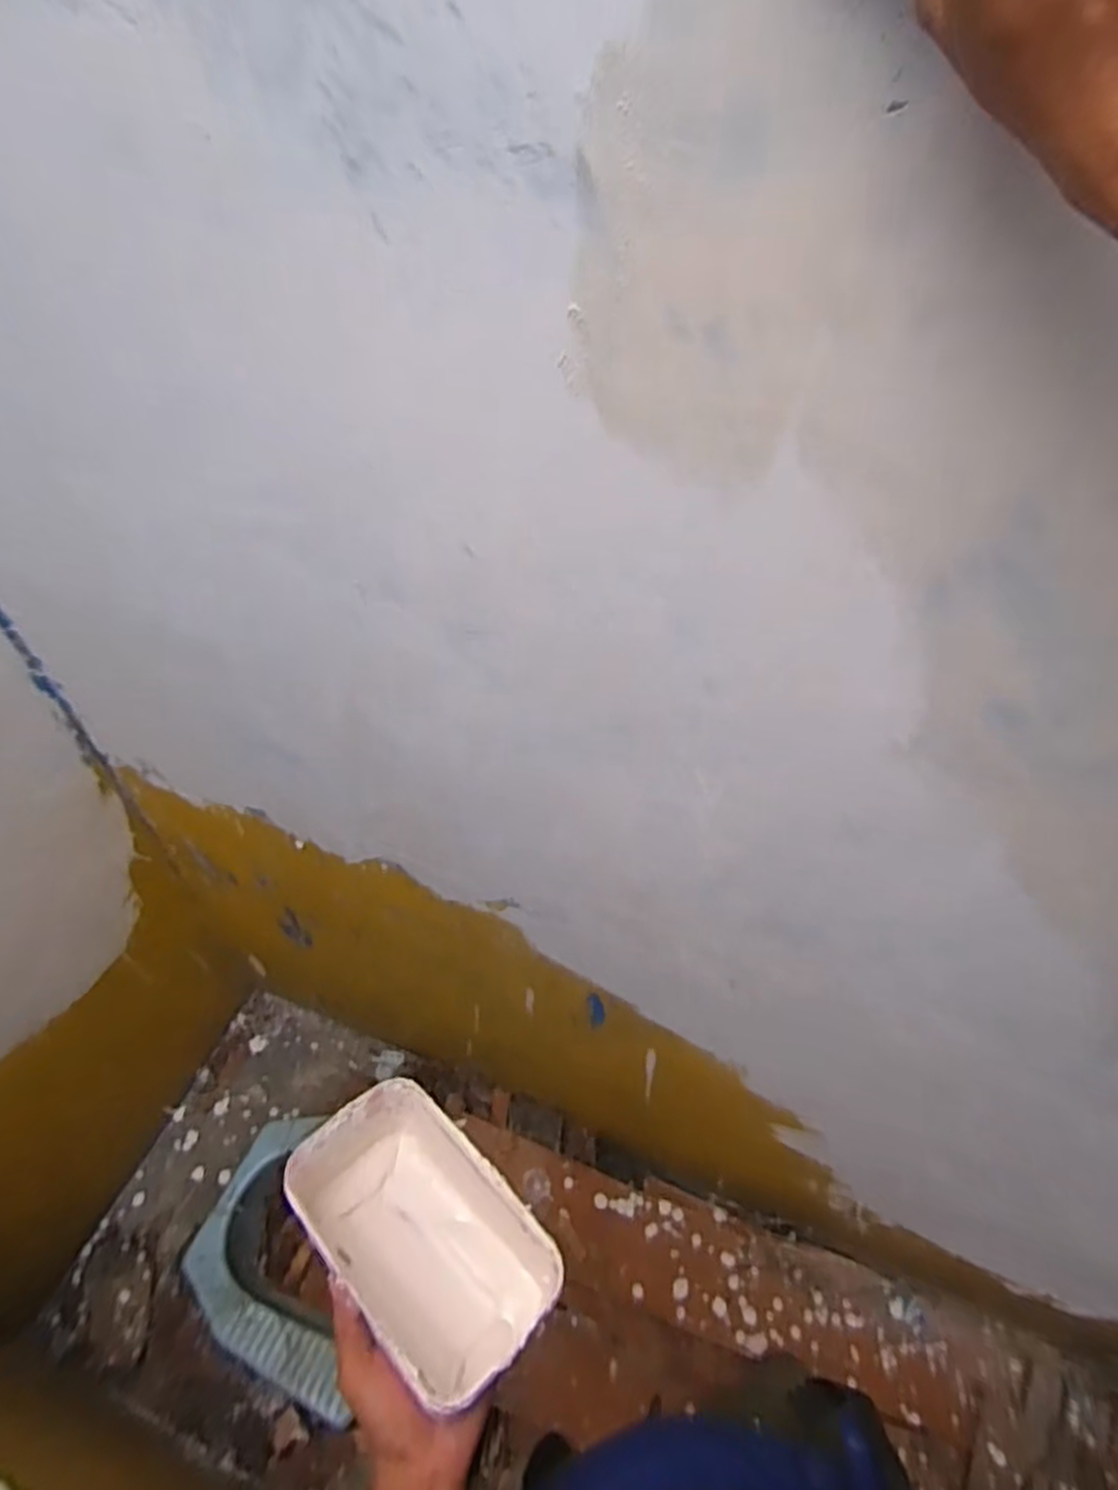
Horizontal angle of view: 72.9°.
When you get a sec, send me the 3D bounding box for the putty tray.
[{"bbox_3d":[-0.092,0.334,0.523,0.188,0.081,0.107,36,57,28],"label":"putty tray"}]

